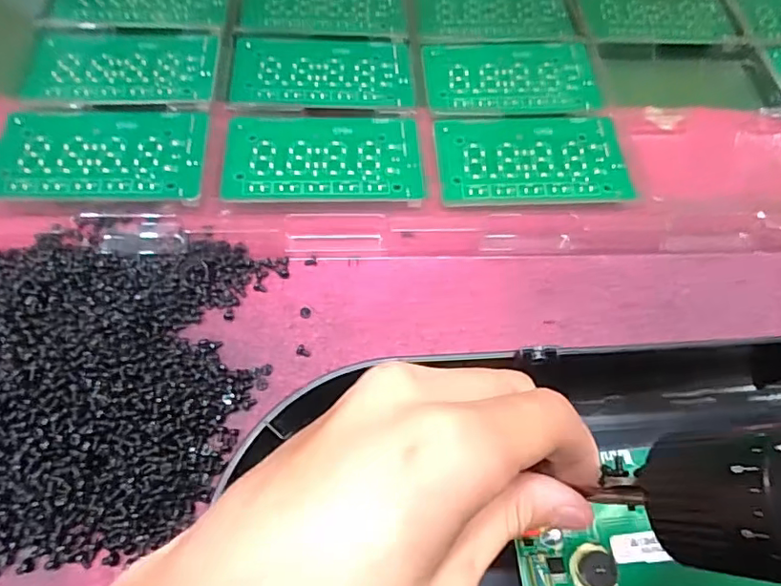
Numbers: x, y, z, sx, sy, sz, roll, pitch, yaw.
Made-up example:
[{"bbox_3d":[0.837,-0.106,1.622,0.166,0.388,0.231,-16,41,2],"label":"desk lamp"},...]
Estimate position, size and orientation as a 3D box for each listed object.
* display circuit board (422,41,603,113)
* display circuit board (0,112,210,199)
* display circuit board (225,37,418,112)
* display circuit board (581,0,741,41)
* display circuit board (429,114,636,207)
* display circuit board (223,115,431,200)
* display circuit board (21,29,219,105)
[{"bbox_3d":[0.075,-0.138,0.345,0.105,0.004,0.062,-1,67,-7],"label":"display circuit board"},{"bbox_3d":[-0.151,-0.073,0.287,0.103,0.004,0.056,-1,67,-7],"label":"display circuit board"},{"bbox_3d":[-0.041,-0.135,0.333,0.106,0.005,0.062,0,67,-6],"label":"display circuit board"},{"bbox_3d":[0.186,-0.201,0.387,0.109,0.005,0.063,-6,67,-9],"label":"display circuit board"},{"bbox_3d":[0.080,-0.077,0.312,0.105,0.007,0.061,0,67,-6],"label":"display circuit board"},{"bbox_3d":[-0.036,-0.074,0.300,0.104,0.004,0.057,-1,67,-7],"label":"display circuit board"},{"bbox_3d":[-0.156,-0.132,0.319,0.103,0.004,0.061,1,66,-6],"label":"display circuit board"}]

